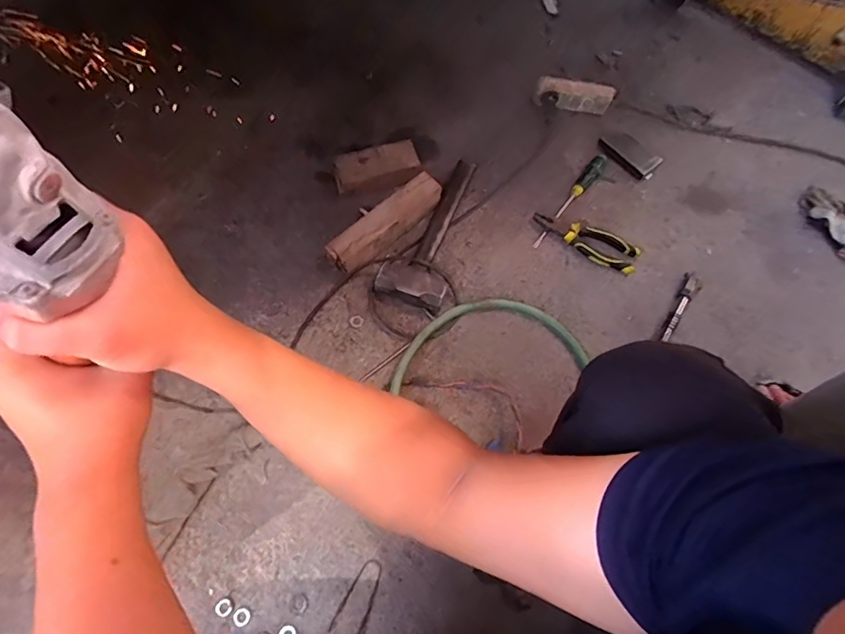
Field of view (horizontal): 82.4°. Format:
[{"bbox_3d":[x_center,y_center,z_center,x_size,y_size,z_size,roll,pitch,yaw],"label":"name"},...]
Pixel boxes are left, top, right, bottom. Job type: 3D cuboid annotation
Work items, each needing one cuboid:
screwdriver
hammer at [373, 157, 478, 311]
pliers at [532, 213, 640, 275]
[{"bbox_3d":[0.284,-0.225,0.916,0.027,0.028,0.247,37,81,14],"label":"screwdriver"},{"bbox_3d":[0.034,-0.160,0.871,0.118,0.045,0.317,23,68,6],"label":"hammer"},{"bbox_3d":[0.298,-0.144,0.879,0.193,0.015,0.065,25,68,7],"label":"pliers"}]

